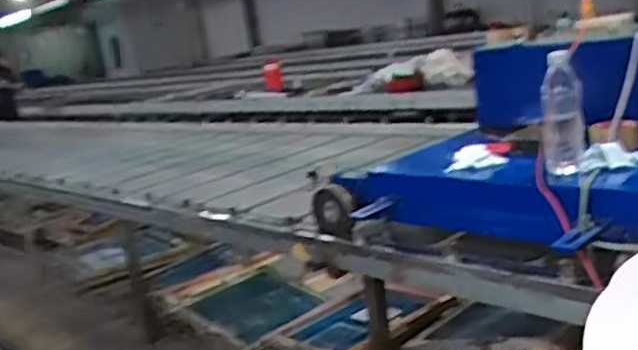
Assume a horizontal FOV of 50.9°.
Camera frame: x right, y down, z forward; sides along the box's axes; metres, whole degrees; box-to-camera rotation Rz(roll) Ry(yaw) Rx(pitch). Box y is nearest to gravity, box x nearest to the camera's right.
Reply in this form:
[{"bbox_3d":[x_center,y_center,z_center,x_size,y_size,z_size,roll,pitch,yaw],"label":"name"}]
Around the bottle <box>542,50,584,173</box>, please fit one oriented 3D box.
[{"bbox_3d":[0.403,-0.106,1.110,0.062,0.193,0.061,-2,13,24],"label":"bottle"}]

